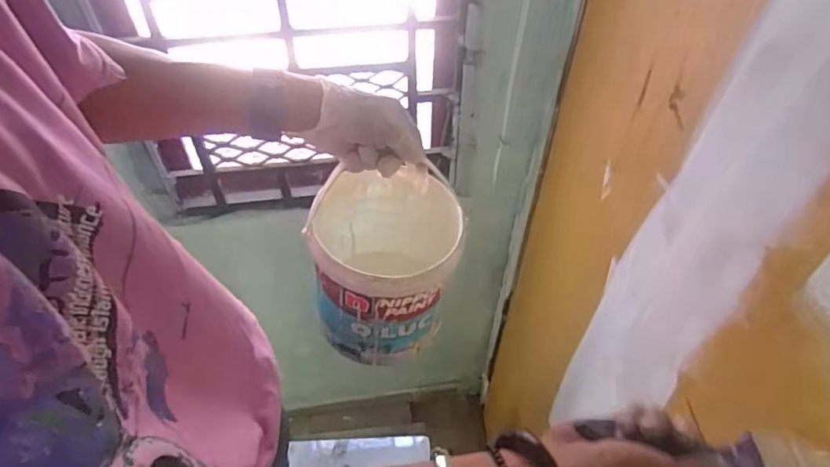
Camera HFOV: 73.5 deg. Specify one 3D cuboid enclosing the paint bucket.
[{"bbox_3d":[-0.035,0.030,0.686,0.167,0.182,0.183,0,50,0],"label":"paint bucket"}]

